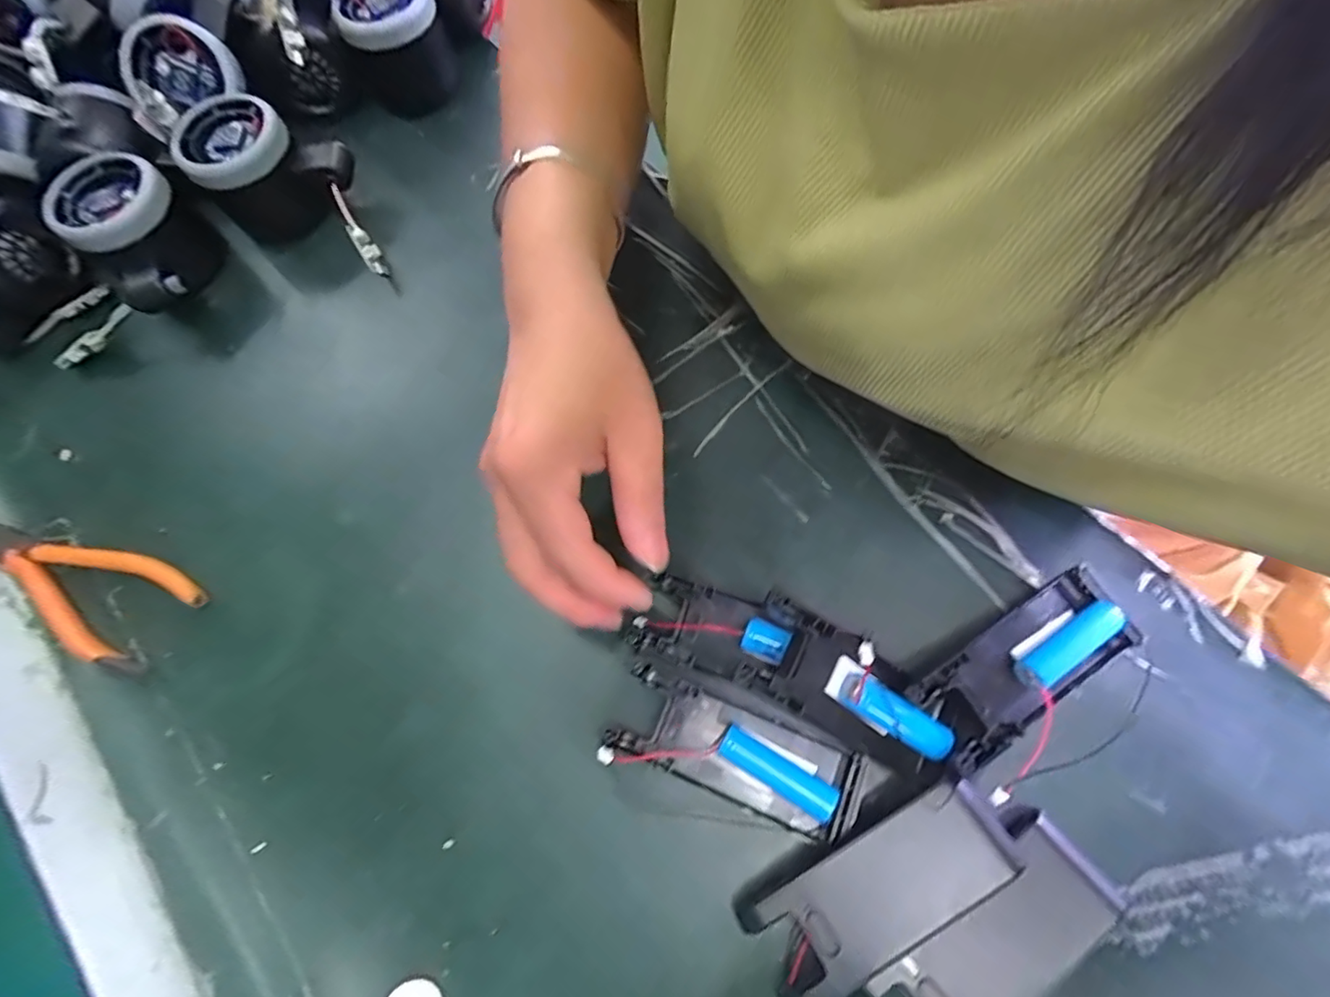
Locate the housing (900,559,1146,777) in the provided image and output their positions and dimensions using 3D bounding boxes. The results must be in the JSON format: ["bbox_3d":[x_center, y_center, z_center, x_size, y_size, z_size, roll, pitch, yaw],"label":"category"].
[{"bbox_3d":[0.151,0.068,0.243,0.099,0.020,0.037,-31,71,-8],"label":"housing"}]

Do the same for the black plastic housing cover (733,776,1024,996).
[{"bbox_3d":[0.080,0.146,0.221,0.101,0.019,0.037,-30,71,-8],"label":"black plastic housing cover"}]

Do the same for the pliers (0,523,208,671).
[{"bbox_3d":[-0.287,0.040,0.281,0.127,0.010,0.050,21,72,10],"label":"pliers"}]

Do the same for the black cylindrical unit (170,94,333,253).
[{"bbox_3d":[-0.235,-0.187,0.338,0.056,0.052,0.061,-38,72,-10],"label":"black cylindrical unit"}]

